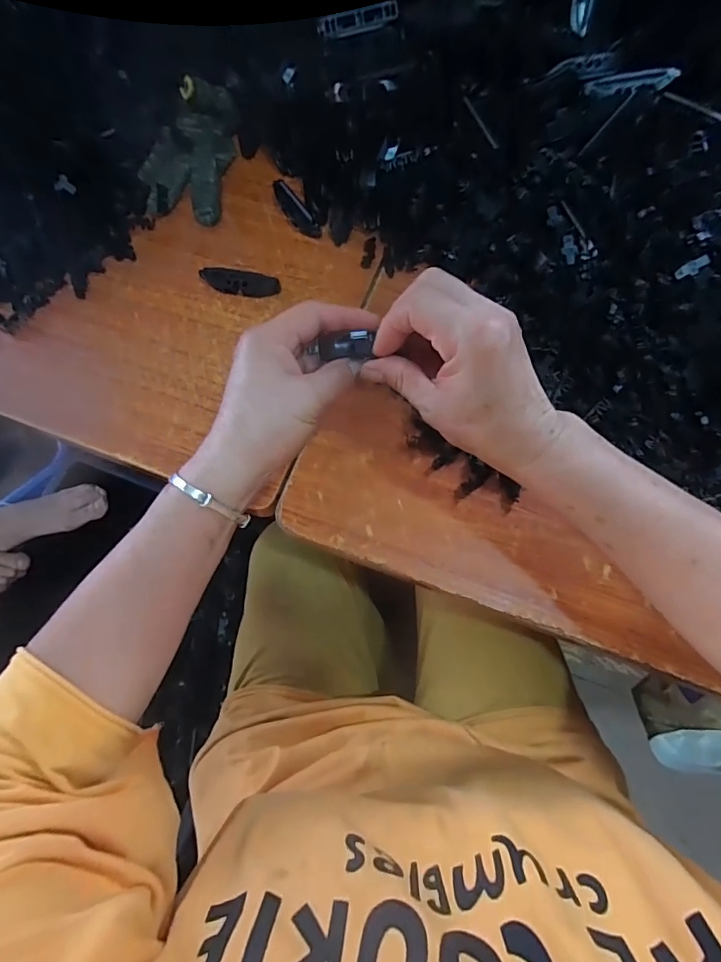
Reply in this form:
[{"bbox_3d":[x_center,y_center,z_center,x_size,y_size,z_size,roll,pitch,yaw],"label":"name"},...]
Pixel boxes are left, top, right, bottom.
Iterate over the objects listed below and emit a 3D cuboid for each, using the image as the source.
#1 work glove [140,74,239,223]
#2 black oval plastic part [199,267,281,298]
[{"bbox_3d":[-0.184,-0.352,0.514,0.088,0.035,0.154,7,73,3],"label":"work glove"},{"bbox_3d":[-0.121,-0.198,0.481,0.080,0.016,0.017,11,73,4],"label":"black oval plastic part"}]

